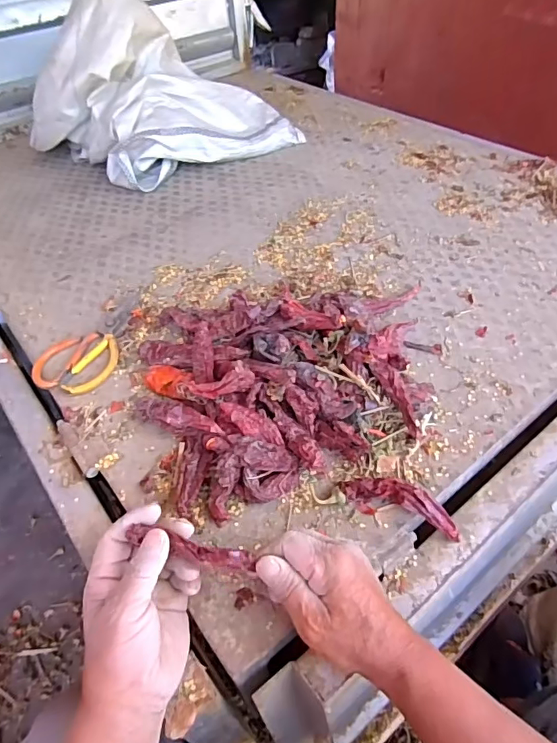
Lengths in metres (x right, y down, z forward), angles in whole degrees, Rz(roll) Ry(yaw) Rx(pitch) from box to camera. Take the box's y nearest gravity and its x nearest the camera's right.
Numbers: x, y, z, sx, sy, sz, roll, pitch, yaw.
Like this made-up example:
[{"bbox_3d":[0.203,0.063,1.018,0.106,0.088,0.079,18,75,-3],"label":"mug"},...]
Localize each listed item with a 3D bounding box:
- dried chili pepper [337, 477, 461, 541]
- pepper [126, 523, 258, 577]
[{"bbox_3d":[0.112,0.118,0.452,0.106,0.029,0.029,10,49,13],"label":"dried chili pepper"},{"bbox_3d":[-0.063,0.133,0.369,0.094,0.011,0.020,16,49,2],"label":"pepper"}]

